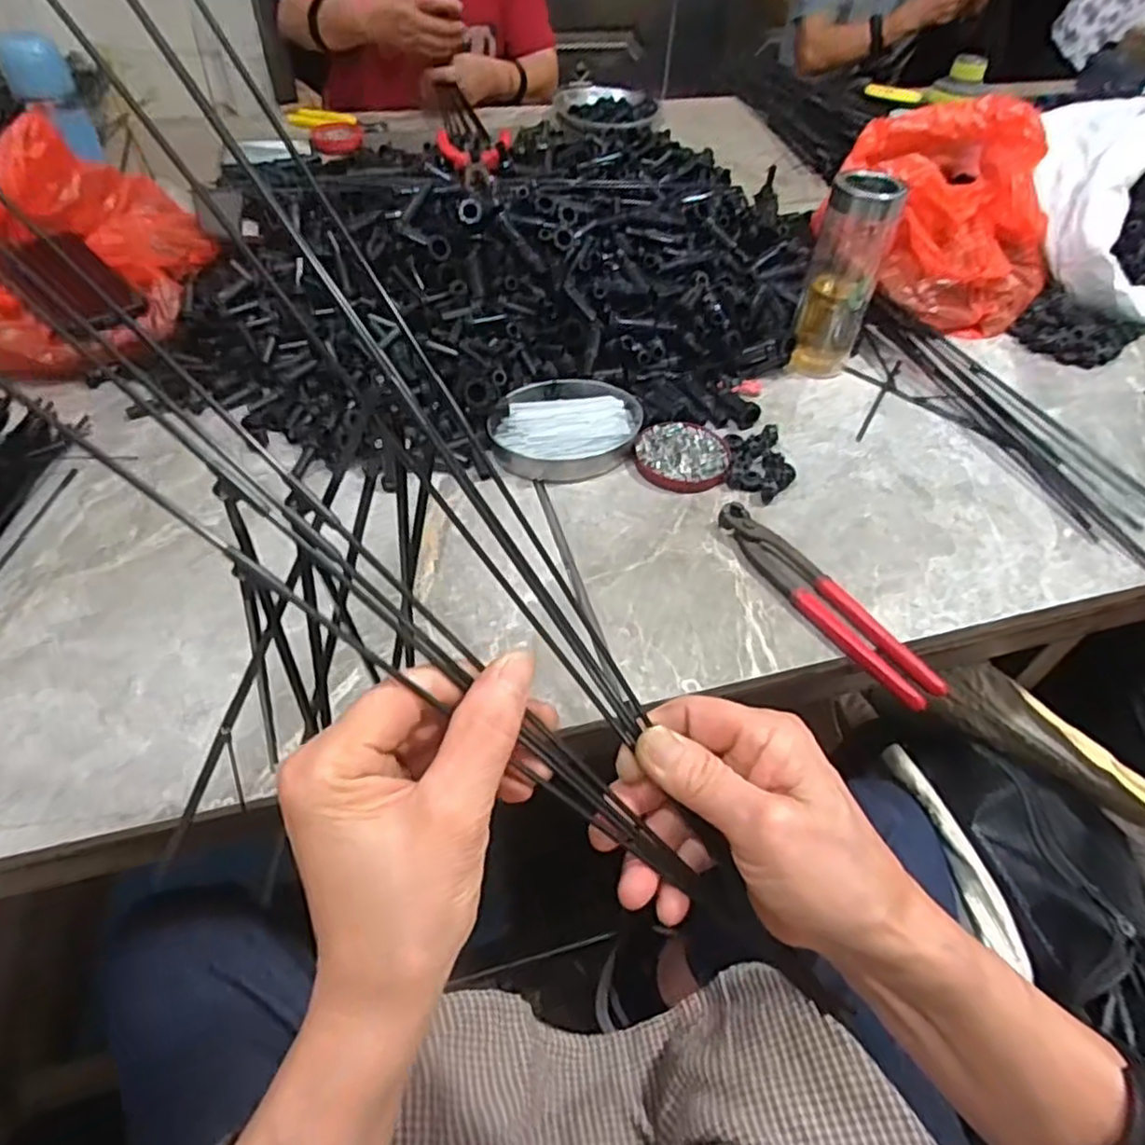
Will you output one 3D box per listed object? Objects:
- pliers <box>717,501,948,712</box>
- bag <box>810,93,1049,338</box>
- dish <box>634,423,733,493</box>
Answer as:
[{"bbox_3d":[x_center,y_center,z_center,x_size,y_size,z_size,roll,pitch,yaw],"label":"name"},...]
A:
[{"bbox_3d":[0.179,0.017,0.509,0.035,0.015,0.198,-25,54,-22],"label":"pliers"},{"bbox_3d":[0.423,-0.409,0.806,0.246,0.161,0.245,-14,51,-15],"label":"bag"},{"bbox_3d":[0.096,-0.102,0.616,0.081,0.013,0.075,1,49,-1],"label":"dish"}]

